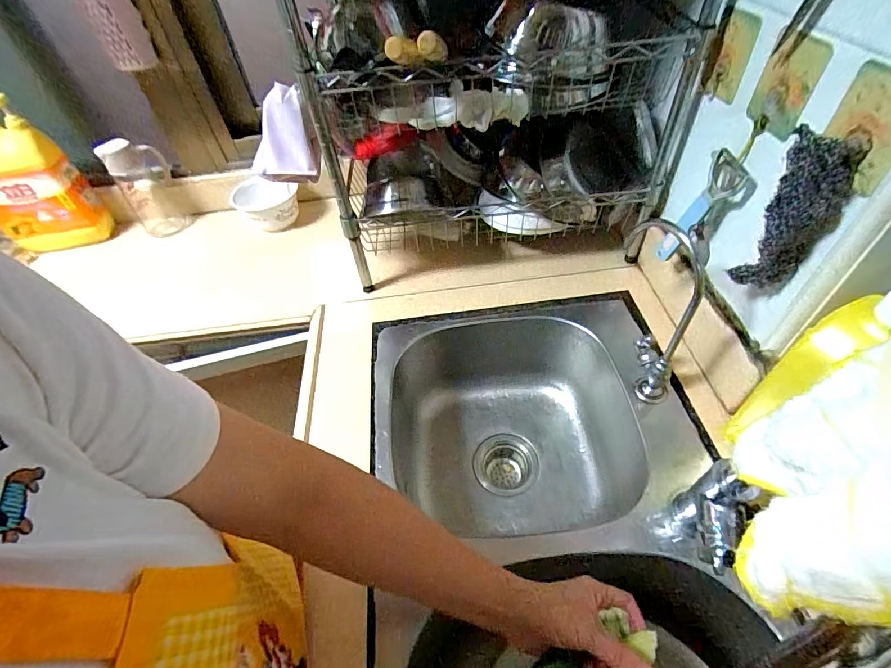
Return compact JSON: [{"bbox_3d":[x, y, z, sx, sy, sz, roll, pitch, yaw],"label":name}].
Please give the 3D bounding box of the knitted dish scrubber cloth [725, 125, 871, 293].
[{"bbox_3d":[0.331,-0.110,0.413,0.043,0.153,0.051,3,50,8],"label":"knitted dish scrubber cloth"}]

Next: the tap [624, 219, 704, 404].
[{"bbox_3d":[0.254,-0.024,0.525,0.035,0.235,0.120,-18,50,-10],"label":"tap"}]

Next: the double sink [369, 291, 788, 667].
[{"bbox_3d":[0.141,0.299,0.531,0.428,0.209,0.757,-8,49,-1],"label":"double sink"}]

